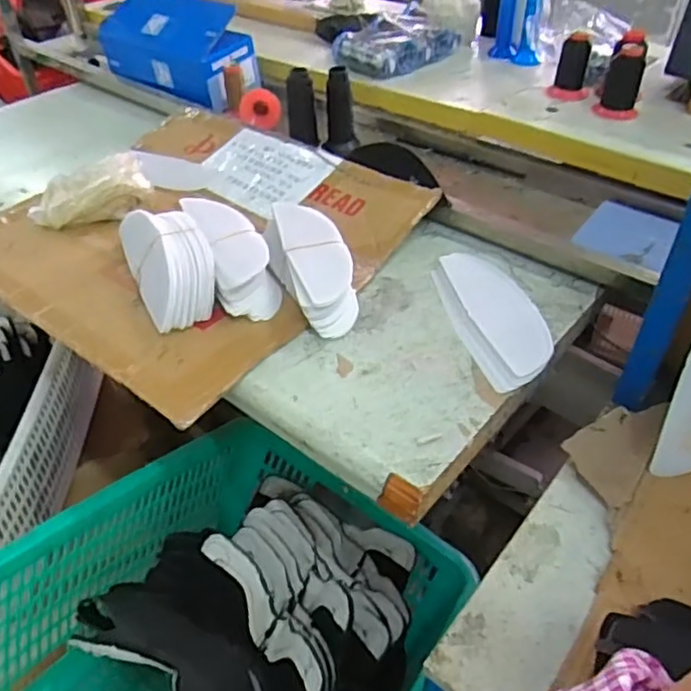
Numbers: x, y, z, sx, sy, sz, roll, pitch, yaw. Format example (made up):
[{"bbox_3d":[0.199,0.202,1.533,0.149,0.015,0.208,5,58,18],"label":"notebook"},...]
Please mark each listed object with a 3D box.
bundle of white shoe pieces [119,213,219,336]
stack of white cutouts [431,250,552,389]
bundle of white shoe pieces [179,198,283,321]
[{"bbox_3d":[-0.216,-0.105,0.769,0.090,0.064,0.211,-19,45,-19],"label":"bundle of white shoe pieces"},{"bbox_3d":[0.175,-0.037,0.732,0.098,0.014,0.229,-9,43,-7],"label":"stack of white cutouts"},{"bbox_3d":[-0.144,-0.123,0.790,0.077,0.042,0.229,-15,44,-16],"label":"bundle of white shoe pieces"}]

